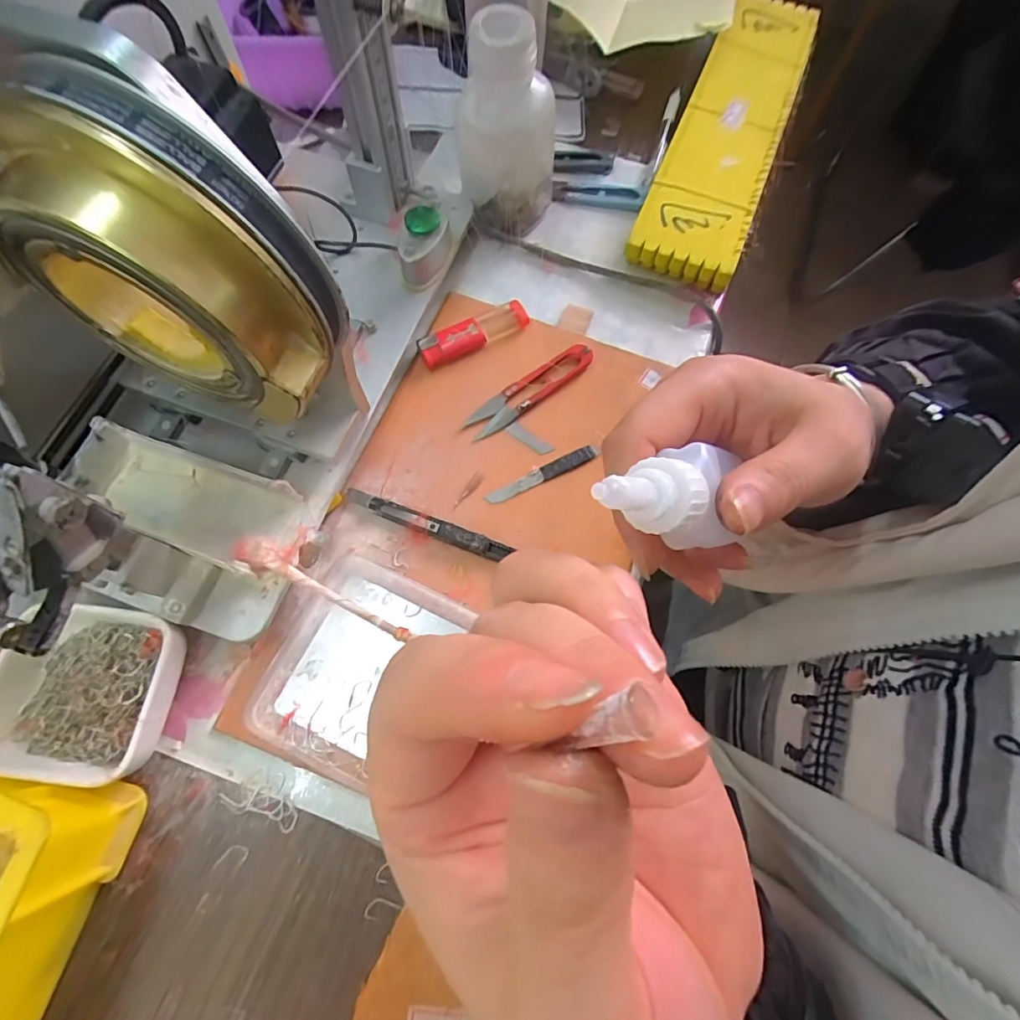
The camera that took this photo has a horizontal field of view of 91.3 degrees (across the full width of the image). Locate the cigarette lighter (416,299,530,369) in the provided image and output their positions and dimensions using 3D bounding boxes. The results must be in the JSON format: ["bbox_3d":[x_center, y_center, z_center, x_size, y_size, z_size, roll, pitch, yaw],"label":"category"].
[{"bbox_3d":[-0.025,-0.125,0.353,0.082,0.013,0.024,-27,74,-11],"label":"cigarette lighter"}]

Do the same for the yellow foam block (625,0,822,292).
[{"bbox_3d":[0.190,-0.328,0.428,0.082,0.033,0.351,22,71,6],"label":"yellow foam block"}]

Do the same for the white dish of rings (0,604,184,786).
[{"bbox_3d":[-0.223,0.093,0.262,0.098,0.032,0.079,8,70,1],"label":"white dish of rings"}]

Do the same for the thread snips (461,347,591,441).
[{"bbox_3d":[0.013,-0.083,0.339,0.101,0.011,0.022,-35,75,-13],"label":"thread snips"}]

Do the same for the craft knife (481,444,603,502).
[{"bbox_3d":[0.022,-0.024,0.325,0.080,0.004,0.011,-25,73,-10],"label":"craft knife"}]

